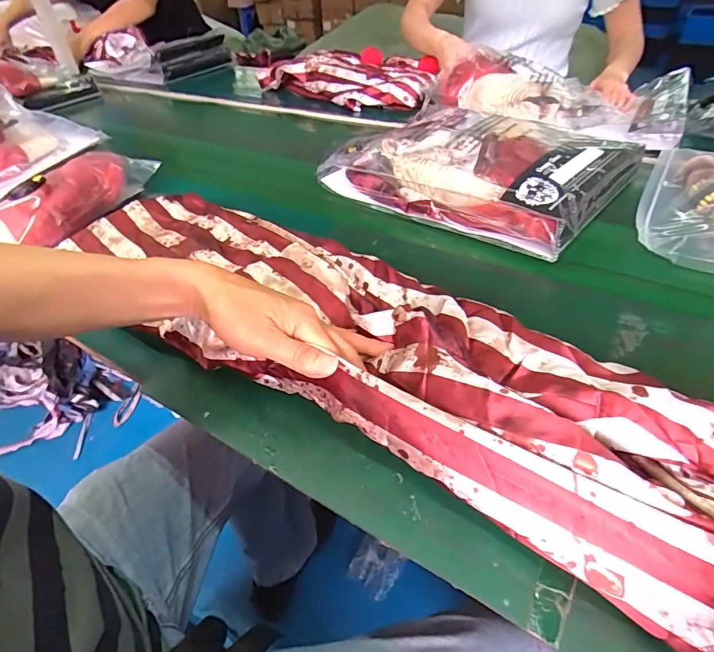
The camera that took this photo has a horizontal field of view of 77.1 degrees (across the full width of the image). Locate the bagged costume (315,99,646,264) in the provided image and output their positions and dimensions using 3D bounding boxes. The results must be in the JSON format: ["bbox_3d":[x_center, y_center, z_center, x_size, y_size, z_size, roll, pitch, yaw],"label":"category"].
[{"bbox_3d":[0.162,-0.242,0.667,0.394,0.078,0.248,30,54,31],"label":"bagged costume"}]

